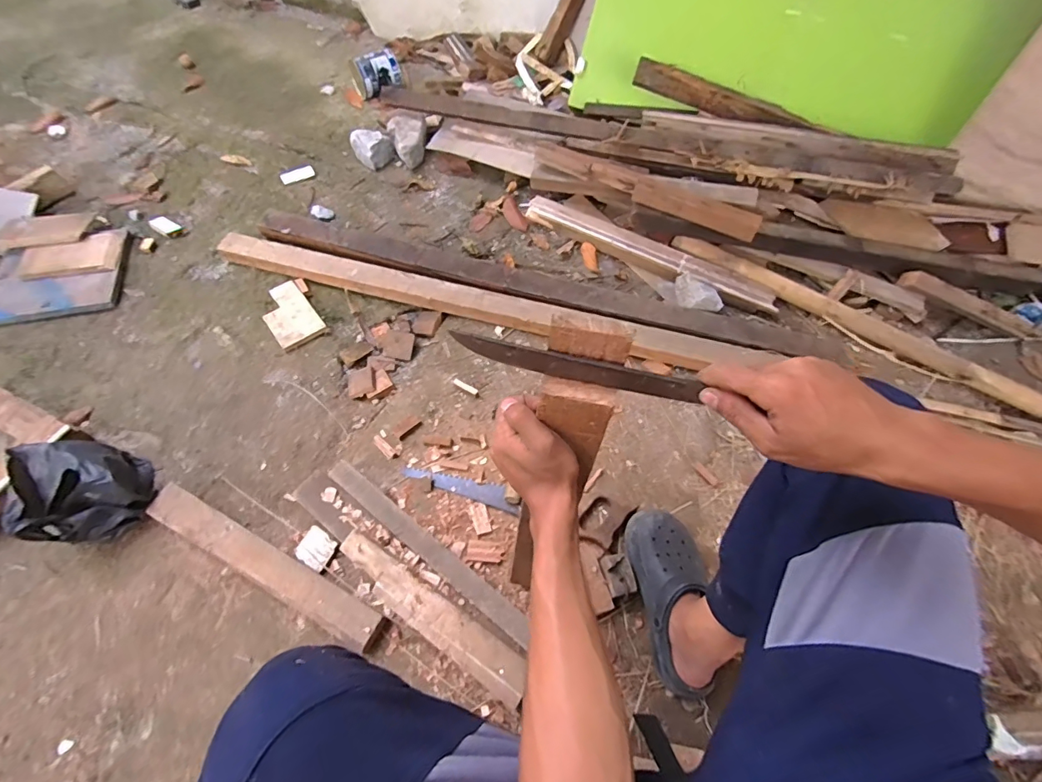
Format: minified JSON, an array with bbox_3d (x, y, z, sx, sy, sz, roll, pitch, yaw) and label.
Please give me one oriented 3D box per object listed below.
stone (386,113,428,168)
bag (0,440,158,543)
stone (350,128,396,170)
[{"bbox_3d":[-0.328,-0.734,1.379,0.115,0.075,0.154,-7,61,-8],"label":"stone"},{"bbox_3d":[-0.737,0.173,0.794,0.158,0.135,0.158,-32,67,-19],"label":"bag"},{"bbox_3d":[-0.422,-0.694,1.357,0.114,0.072,0.090,-16,62,-12],"label":"stone"}]

